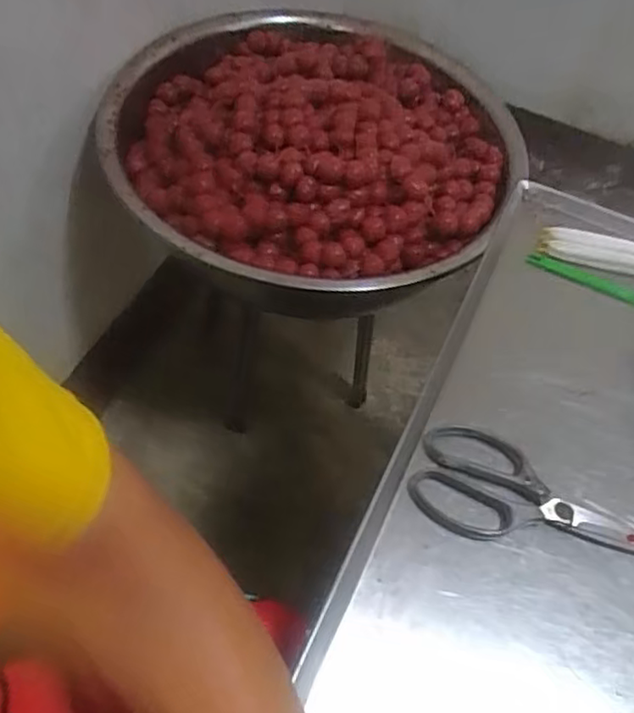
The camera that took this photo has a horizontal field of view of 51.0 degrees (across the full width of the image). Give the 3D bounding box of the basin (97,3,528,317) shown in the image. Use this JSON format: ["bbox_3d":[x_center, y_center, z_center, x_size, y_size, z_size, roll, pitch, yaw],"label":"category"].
[{"bbox_3d":[-0.010,-0.314,1.025,0.589,0.213,0.558,3,56,-4],"label":"basin"}]

